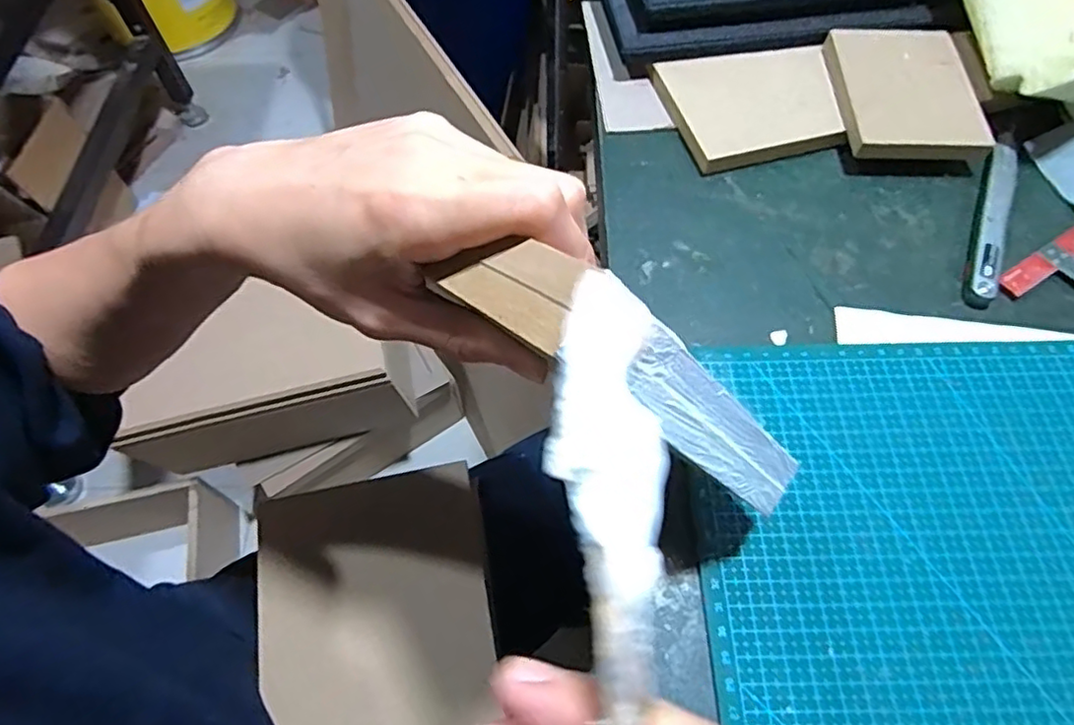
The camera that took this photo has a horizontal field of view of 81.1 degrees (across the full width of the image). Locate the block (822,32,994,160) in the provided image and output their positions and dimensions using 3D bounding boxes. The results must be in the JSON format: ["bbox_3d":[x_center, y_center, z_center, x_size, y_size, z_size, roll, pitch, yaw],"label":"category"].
[{"bbox_3d":[0.236,-0.176,0.405,0.084,0.010,0.108,-1,62,2],"label":"block"}]

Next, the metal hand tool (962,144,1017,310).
[{"bbox_3d":[0.267,-0.082,0.368,0.017,0.009,0.122,22,64,12],"label":"metal hand tool"}]

